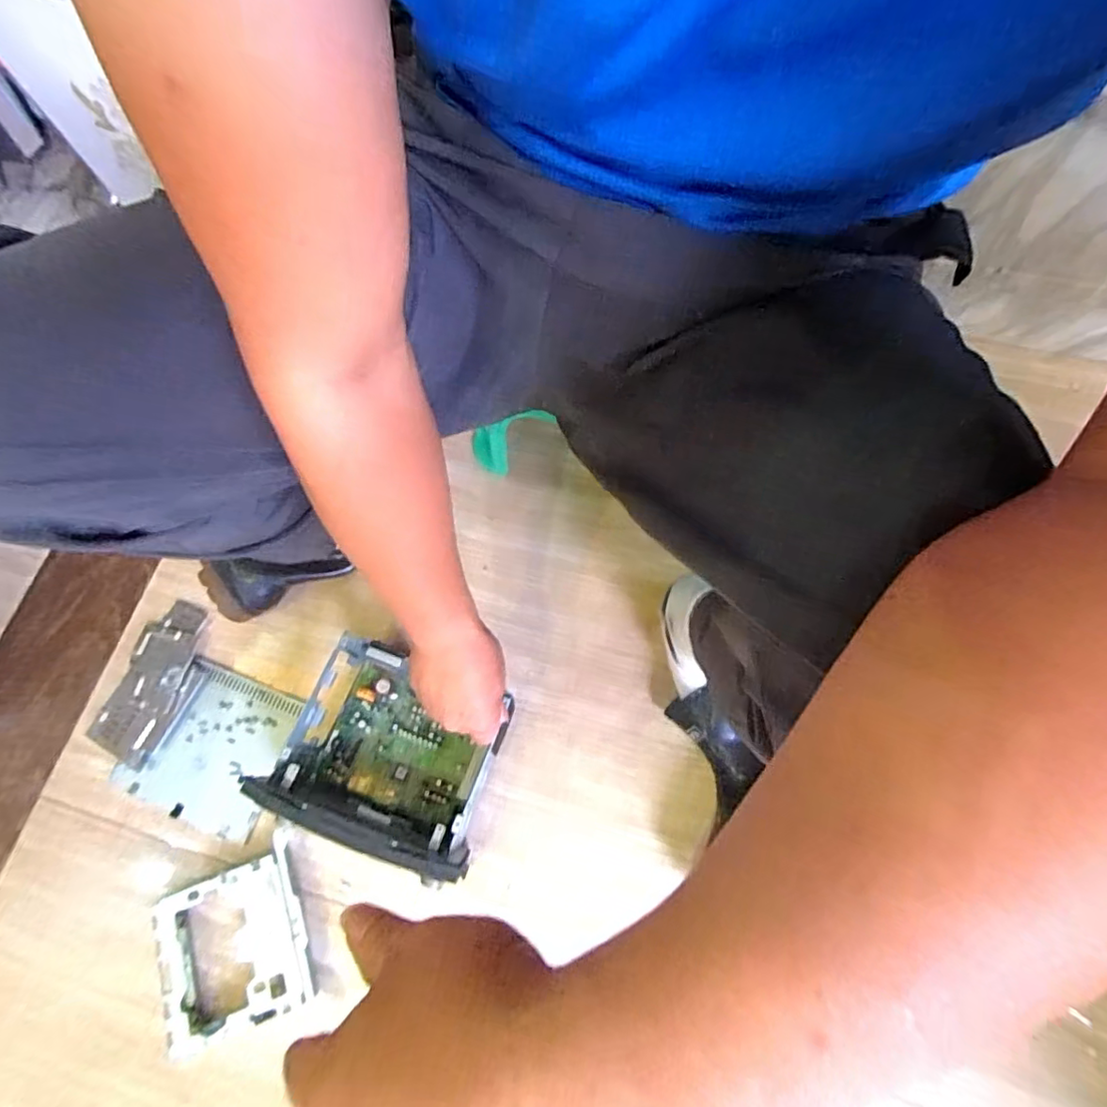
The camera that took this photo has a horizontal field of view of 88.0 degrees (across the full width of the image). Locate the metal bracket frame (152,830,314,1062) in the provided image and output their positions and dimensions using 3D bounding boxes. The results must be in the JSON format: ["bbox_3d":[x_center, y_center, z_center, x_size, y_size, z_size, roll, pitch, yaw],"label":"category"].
[{"bbox_3d":[-0.312,0.381,0.565,0.142,0.034,0.151,-22,72,-5],"label":"metal bracket frame"}]

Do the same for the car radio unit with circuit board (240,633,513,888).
[{"bbox_3d":[-0.154,0.195,0.565,0.194,0.116,0.157,24,74,10],"label":"car radio unit with circuit board"}]

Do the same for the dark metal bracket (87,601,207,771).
[{"bbox_3d":[-0.464,0.143,0.659,0.083,0.018,0.177,15,72,7],"label":"dark metal bracket"}]

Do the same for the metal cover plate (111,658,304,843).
[{"bbox_3d":[-0.378,0.214,0.636,0.154,0.011,0.153,20,73,9],"label":"metal cover plate"}]

